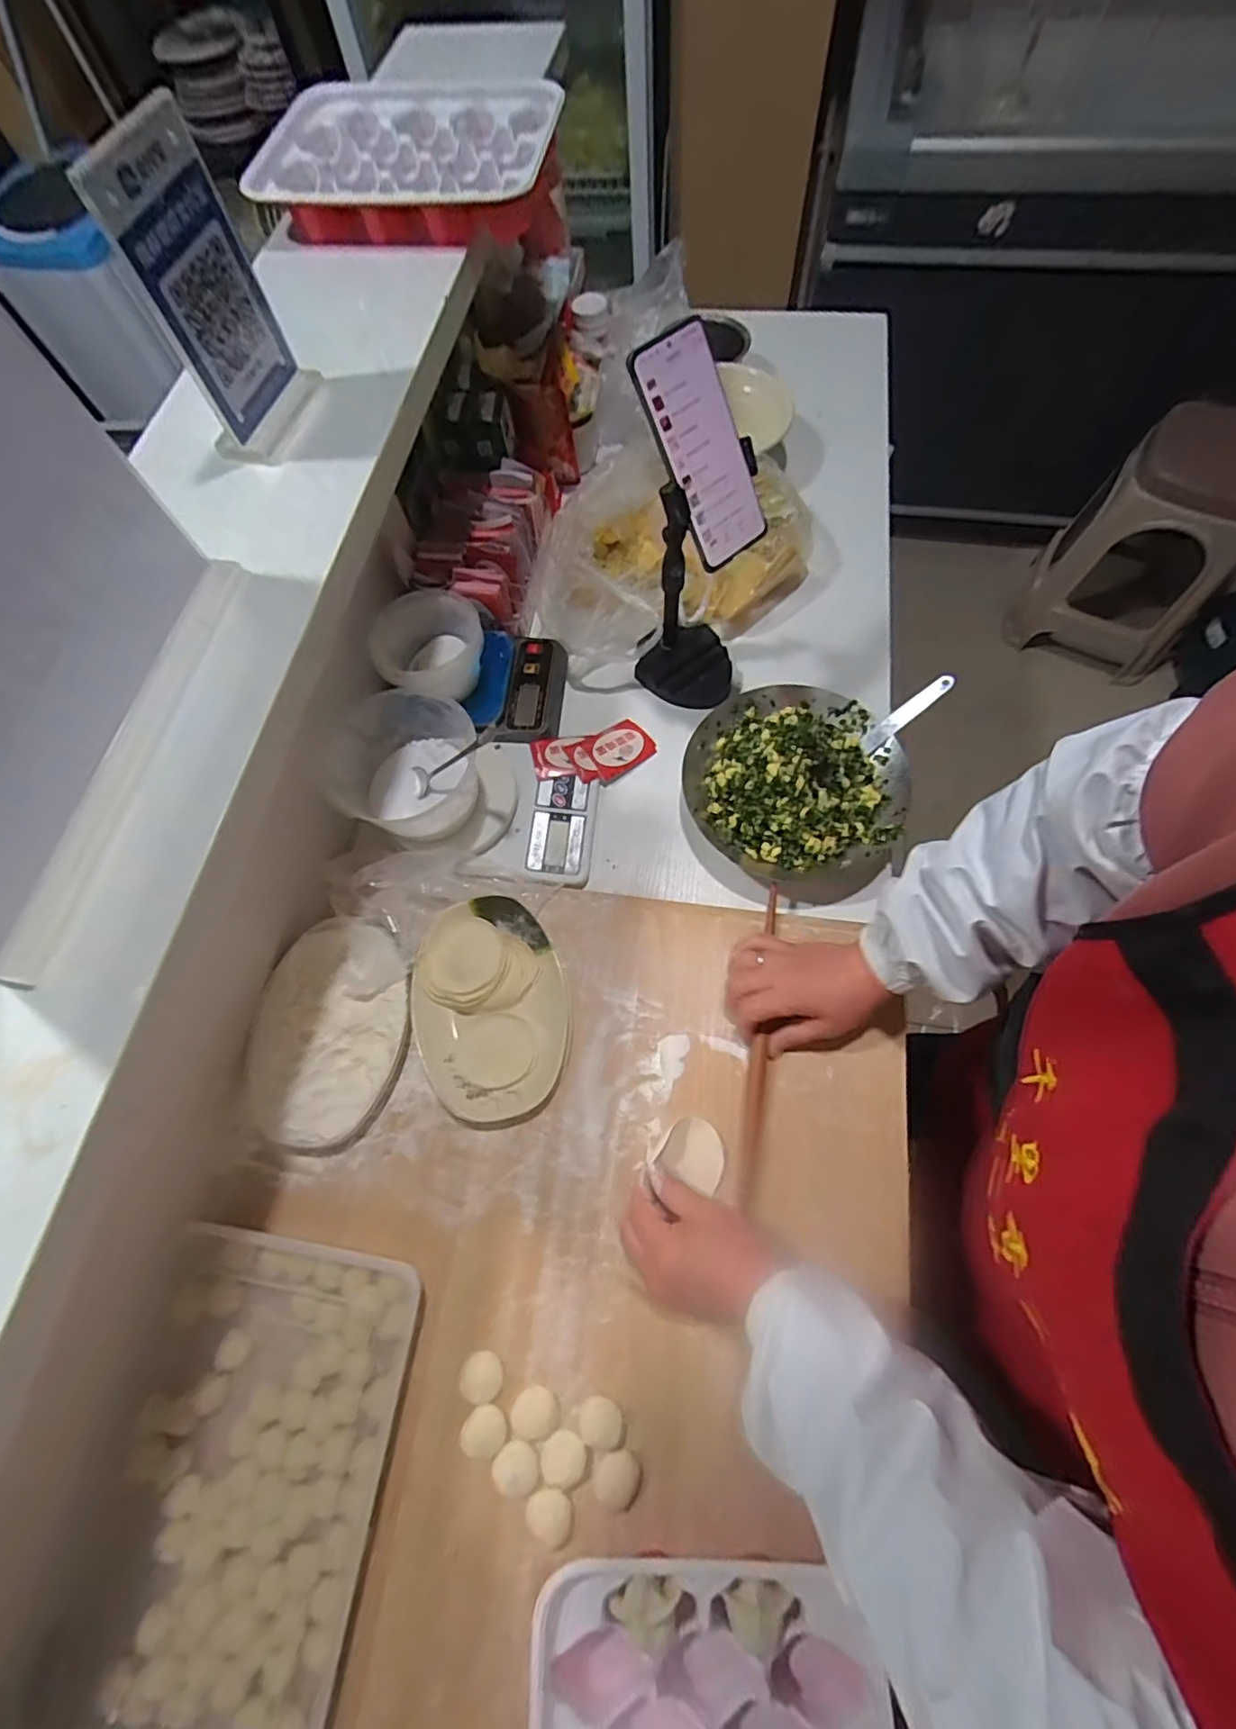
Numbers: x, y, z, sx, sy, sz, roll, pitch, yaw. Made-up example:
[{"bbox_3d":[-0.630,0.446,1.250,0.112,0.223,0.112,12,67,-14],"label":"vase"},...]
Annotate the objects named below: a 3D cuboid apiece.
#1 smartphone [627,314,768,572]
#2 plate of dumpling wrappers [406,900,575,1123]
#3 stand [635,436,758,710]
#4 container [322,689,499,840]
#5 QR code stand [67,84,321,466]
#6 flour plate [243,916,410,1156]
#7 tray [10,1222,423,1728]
[{"bbox_3d":[0.069,-0.329,0.479,0.072,0.159,0.014,-37,33,-9],"label":"smartphone"},{"bbox_3d":[-0.117,0.126,0.545,0.132,0.031,0.192,-14,67,-2],"label":"plate of dumpling wrappers"},{"bbox_3d":[0.082,-0.268,0.606,0.105,0.253,0.095,-40,71,-12],"label":"stand"},{"bbox_3d":[-0.198,-0.093,0.594,0.108,0.112,0.136,3,68,4],"label":"container"},{"bbox_3d":[-0.279,-0.386,0.417,0.032,0.166,0.098,16,70,10],"label":"QR code stand"},{"bbox_3d":[-0.256,0.147,0.539,0.131,0.046,0.195,-6,67,1],"label":"flour plate"},{"bbox_3d":[-0.271,0.438,0.436,0.199,0.034,0.288,8,68,6],"label":"tray"}]

